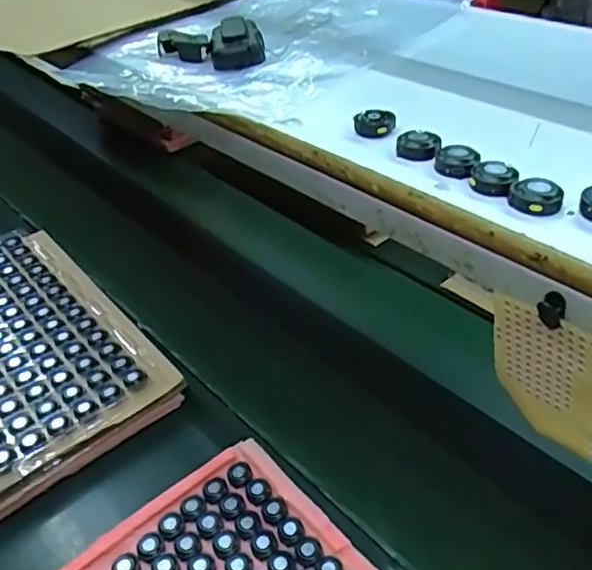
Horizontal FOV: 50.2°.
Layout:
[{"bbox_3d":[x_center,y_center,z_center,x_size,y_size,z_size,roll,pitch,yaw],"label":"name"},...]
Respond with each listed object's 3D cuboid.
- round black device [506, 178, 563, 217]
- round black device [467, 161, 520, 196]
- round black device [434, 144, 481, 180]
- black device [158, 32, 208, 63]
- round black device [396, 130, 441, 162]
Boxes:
[{"bbox_3d":[0.146,-0.054,0.385,0.031,0.012,0.031,-2,37,2],"label":"round black device"},{"bbox_3d":[0.127,-0.069,0.405,0.030,0.011,0.030,-2,37,2],"label":"round black device"},{"bbox_3d":[0.109,-0.083,0.426,0.028,0.011,0.032,10,39,17],"label":"round black device"},{"bbox_3d":[-0.117,-0.248,0.657,0.053,0.021,0.022,17,42,24],"label":"black device"},{"bbox_3d":[0.087,-0.098,0.449,0.030,0.015,0.030,3,38,9],"label":"round black device"}]

